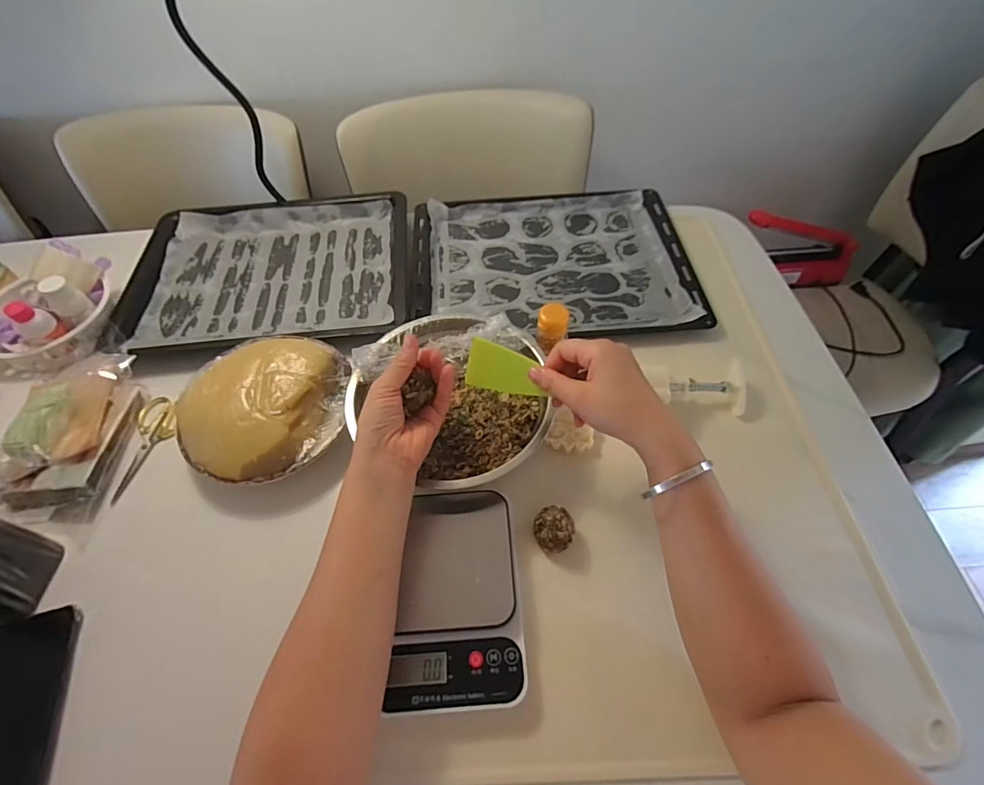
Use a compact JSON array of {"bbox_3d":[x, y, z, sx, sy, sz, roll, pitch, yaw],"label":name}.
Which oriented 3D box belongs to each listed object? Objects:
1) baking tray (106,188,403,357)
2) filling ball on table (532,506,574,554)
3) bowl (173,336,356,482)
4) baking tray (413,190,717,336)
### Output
[{"bbox_3d":[-0.320,-0.180,0.684,0.387,0.034,0.317,-6,57,-2],"label":"baking tray"},{"bbox_3d":[0.060,0.134,0.450,0.038,0.037,0.037,-1,57,2],"label":"filling ball on table"},{"bbox_3d":[-0.253,0.018,0.531,0.179,0.064,0.173,-1,57,2],"label":"bowl"},{"bbox_3d":[0.087,-0.202,0.693,0.398,0.024,0.288,-1,57,1],"label":"baking tray"}]

